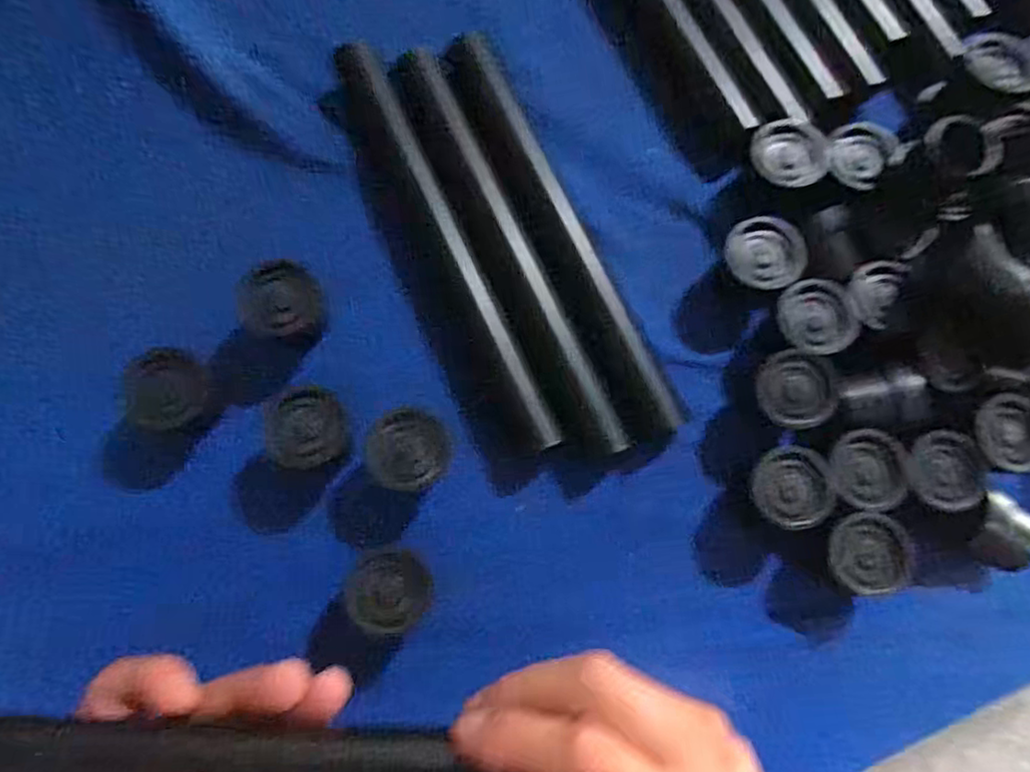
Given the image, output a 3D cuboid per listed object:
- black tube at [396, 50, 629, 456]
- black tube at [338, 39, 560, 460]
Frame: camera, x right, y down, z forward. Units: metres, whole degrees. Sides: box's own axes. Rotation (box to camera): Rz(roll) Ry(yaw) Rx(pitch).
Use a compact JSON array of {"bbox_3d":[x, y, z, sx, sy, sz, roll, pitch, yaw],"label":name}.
[{"bbox_3d":[-0.004,-0.067,0.313,0.025,0.017,0.214,-23,81,-9],"label":"black tube"},{"bbox_3d":[-0.037,-0.070,0.311,0.023,0.021,0.218,-24,82,-10],"label":"black tube"}]

